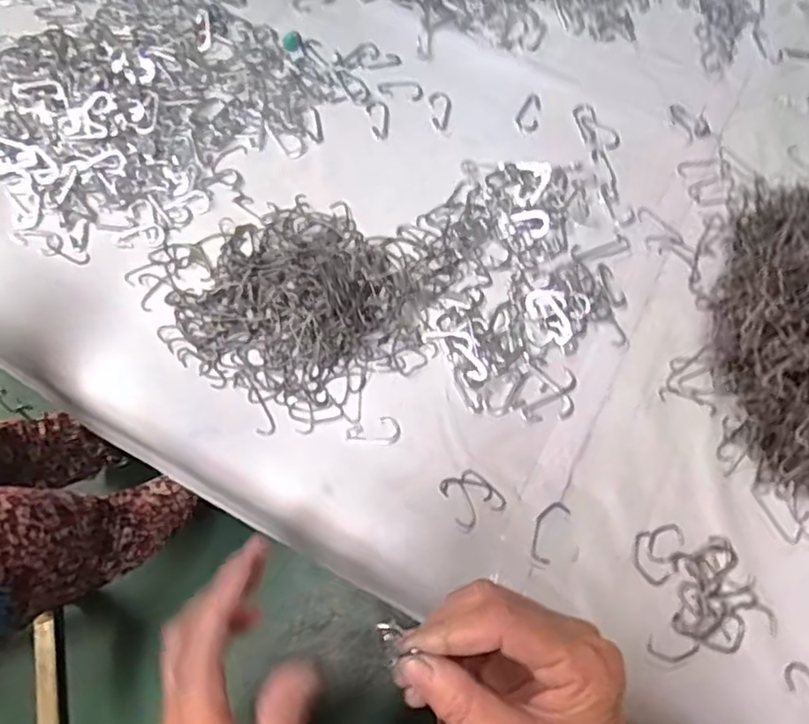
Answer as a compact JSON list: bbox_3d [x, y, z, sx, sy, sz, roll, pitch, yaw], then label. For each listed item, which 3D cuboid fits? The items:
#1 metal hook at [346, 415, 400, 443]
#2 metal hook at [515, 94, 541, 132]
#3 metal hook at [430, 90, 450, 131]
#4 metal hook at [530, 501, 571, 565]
[{"bbox_3d":[-0.020,0.045,0.449,0.035,0.004,0.019,4,72,-1],"label":"metal hook"},{"bbox_3d":[0.103,-0.207,0.548,0.018,0.004,0.037,13,72,2],"label":"metal hook"},{"bbox_3d":[0.030,-0.208,0.544,0.016,0.004,0.035,3,72,-1],"label":"metal hook"},{"bbox_3d":[0.093,0.109,0.429,0.018,0.004,0.041,28,73,7],"label":"metal hook"}]

